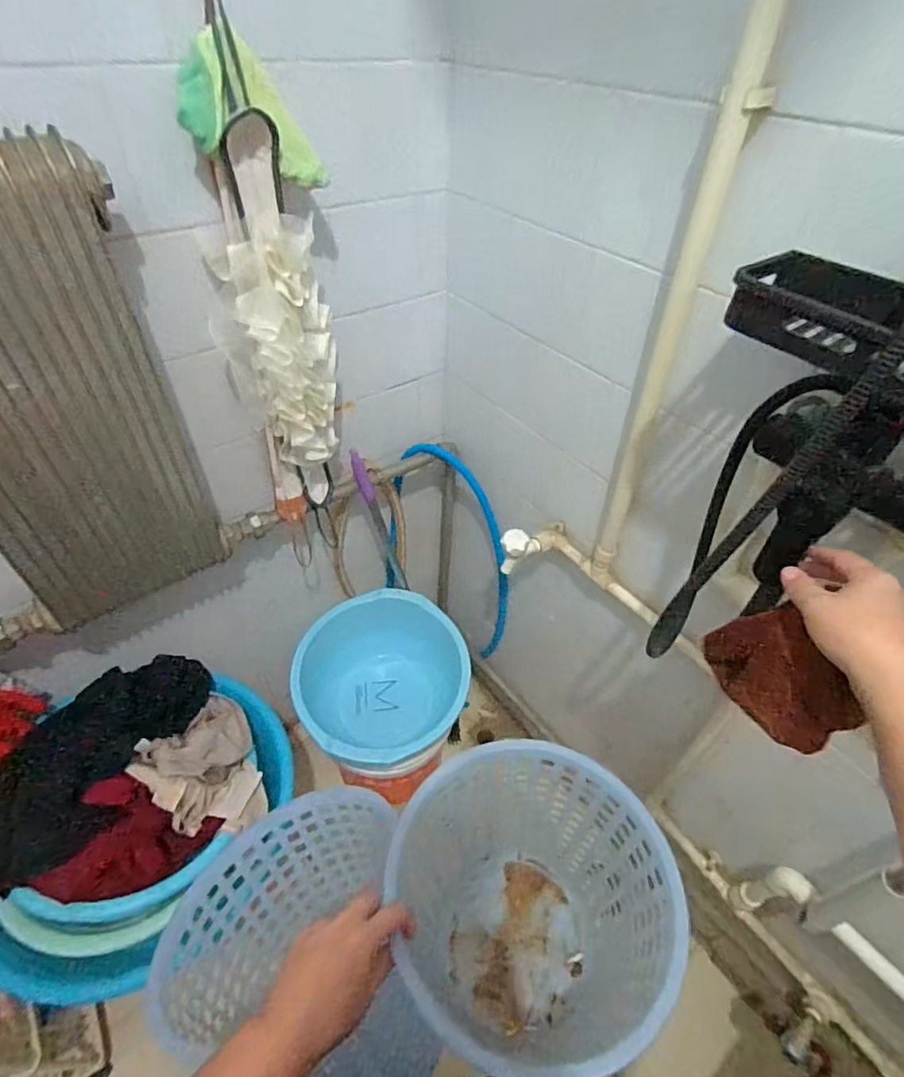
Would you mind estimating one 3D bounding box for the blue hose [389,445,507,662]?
[{"bbox_3d":[-0.010,0.055,1.224,0.291,0.582,0.123,2,46,0],"label":"blue hose"}]

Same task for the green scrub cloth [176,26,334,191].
[{"bbox_3d":[-0.216,-0.458,0.580,0.140,0.124,0.042,-13,47,-14],"label":"green scrub cloth"}]

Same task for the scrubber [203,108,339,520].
[{"bbox_3d":[-0.241,-0.252,0.761,0.102,0.513,0.120,29,51,24],"label":"scrubber"}]

